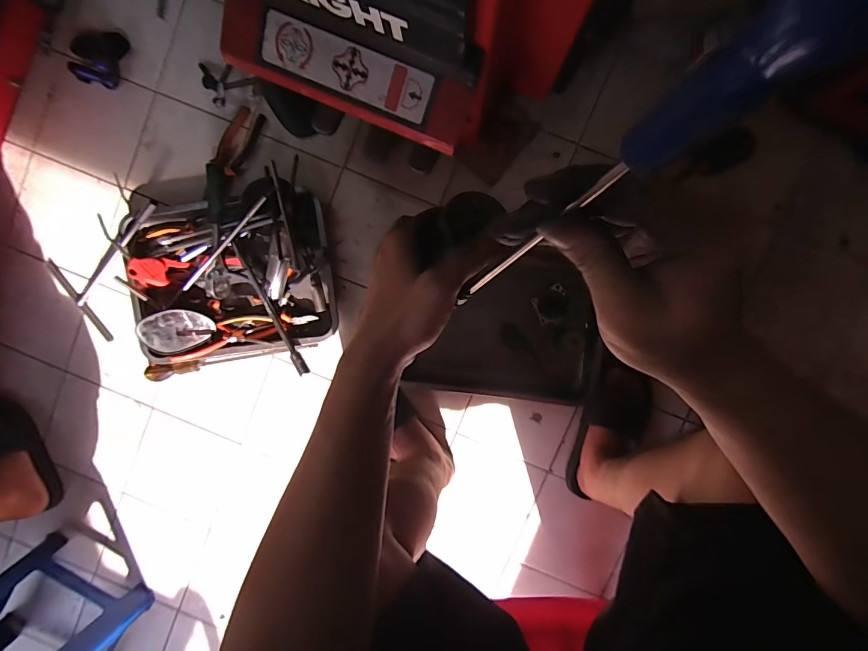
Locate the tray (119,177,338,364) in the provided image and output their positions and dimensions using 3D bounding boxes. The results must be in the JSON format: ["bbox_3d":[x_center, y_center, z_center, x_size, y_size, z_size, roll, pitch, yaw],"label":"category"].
[{"bbox_3d":[-0.395,-0.092,0.779,0.390,0.075,0.318,-6,94,4],"label":"tray"}]

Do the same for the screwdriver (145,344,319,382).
[{"bbox_3d":[-0.406,0.075,0.806,0.366,0.029,0.032,-8,94,4],"label":"screwdriver"}]

